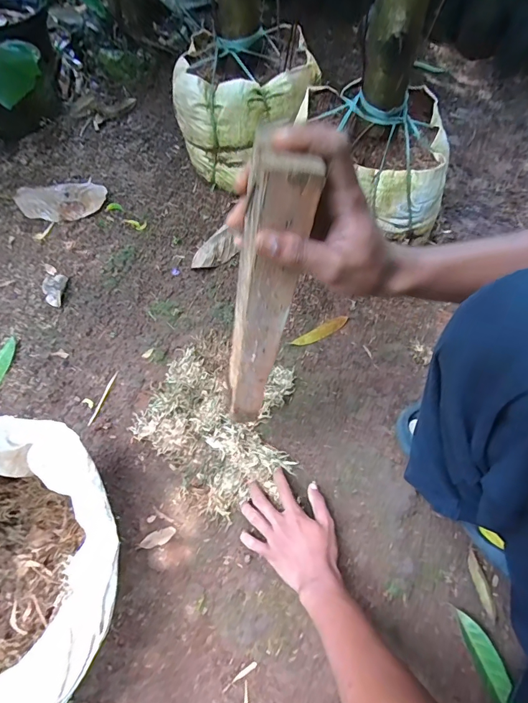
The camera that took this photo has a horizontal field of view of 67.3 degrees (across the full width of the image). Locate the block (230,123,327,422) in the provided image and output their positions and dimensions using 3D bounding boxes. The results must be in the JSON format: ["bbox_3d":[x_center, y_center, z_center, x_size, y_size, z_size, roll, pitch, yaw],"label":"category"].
[{"bbox_3d":[-0.005,-0.021,0.369,0.046,0.337,0.025,-2,56,-9],"label":"block"}]

